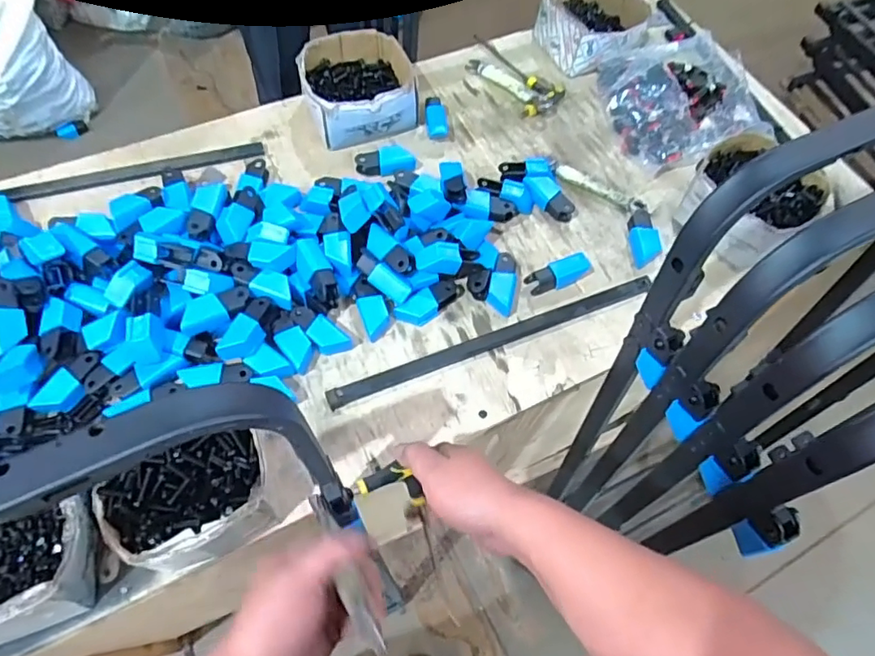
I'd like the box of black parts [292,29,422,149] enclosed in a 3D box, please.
[{"bbox_3d":[-0.126,-0.375,0.866,0.167,0.077,0.179,-15,65,-11],"label":"box of black parts"}]

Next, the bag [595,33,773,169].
[{"bbox_3d":[0.408,-0.388,0.915,0.260,0.050,0.252,-15,65,-11],"label":"bag"}]

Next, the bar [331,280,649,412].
[{"bbox_3d":[0.076,0.012,0.700,0.437,0.013,0.024,-19,66,-13],"label":"bar"}]

